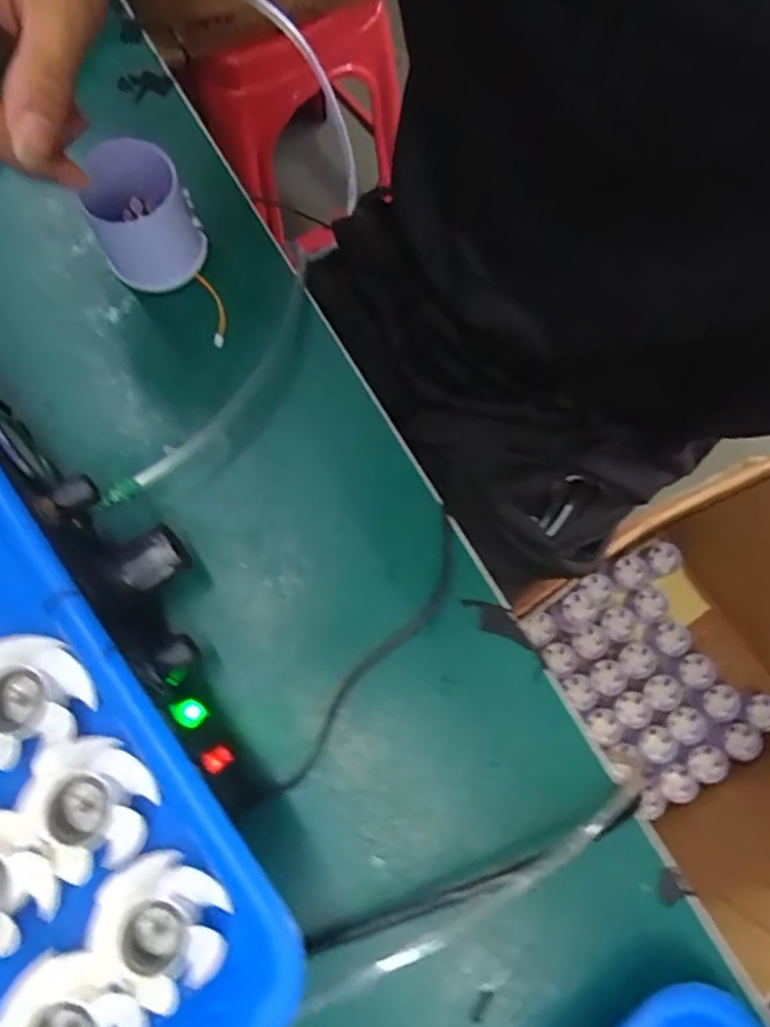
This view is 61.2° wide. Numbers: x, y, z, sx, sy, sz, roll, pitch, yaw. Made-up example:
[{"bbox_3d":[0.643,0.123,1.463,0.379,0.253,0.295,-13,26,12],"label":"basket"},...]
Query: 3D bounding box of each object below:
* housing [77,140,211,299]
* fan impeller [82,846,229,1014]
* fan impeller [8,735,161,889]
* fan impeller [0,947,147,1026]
[{"bbox_3d":[-0.129,-0.156,0.348,0.055,0.052,0.060,-25,78,-8],"label":"housing"},{"bbox_3d":[-0.076,0.141,0.224,0.046,0.016,0.039,38,78,7],"label":"fan impeller"},{"bbox_3d":[-0.106,0.103,0.230,0.046,0.017,0.040,31,77,6],"label":"fan impeller"},{"bbox_3d":[-0.106,0.171,0.213,0.039,0.014,0.045,-42,81,-11],"label":"fan impeller"}]

